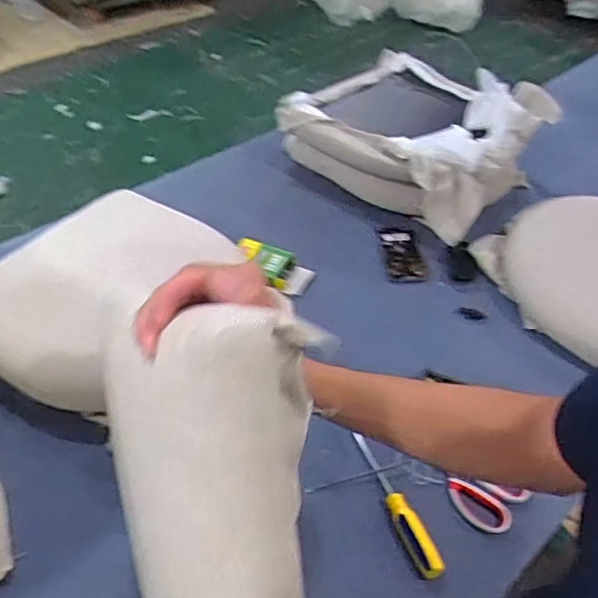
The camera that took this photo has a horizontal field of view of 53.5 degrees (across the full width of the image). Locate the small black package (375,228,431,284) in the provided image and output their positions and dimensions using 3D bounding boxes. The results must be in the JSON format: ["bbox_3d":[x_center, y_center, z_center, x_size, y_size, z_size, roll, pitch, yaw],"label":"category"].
[{"bbox_3d":[0.203,-0.086,1.161,0.077,0.020,0.140,-3,45,-6],"label":"small black package"}]

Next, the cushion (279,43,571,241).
[{"bbox_3d":[0.244,-0.366,1.293,0.480,0.178,0.360,33,52,26],"label":"cushion"}]

